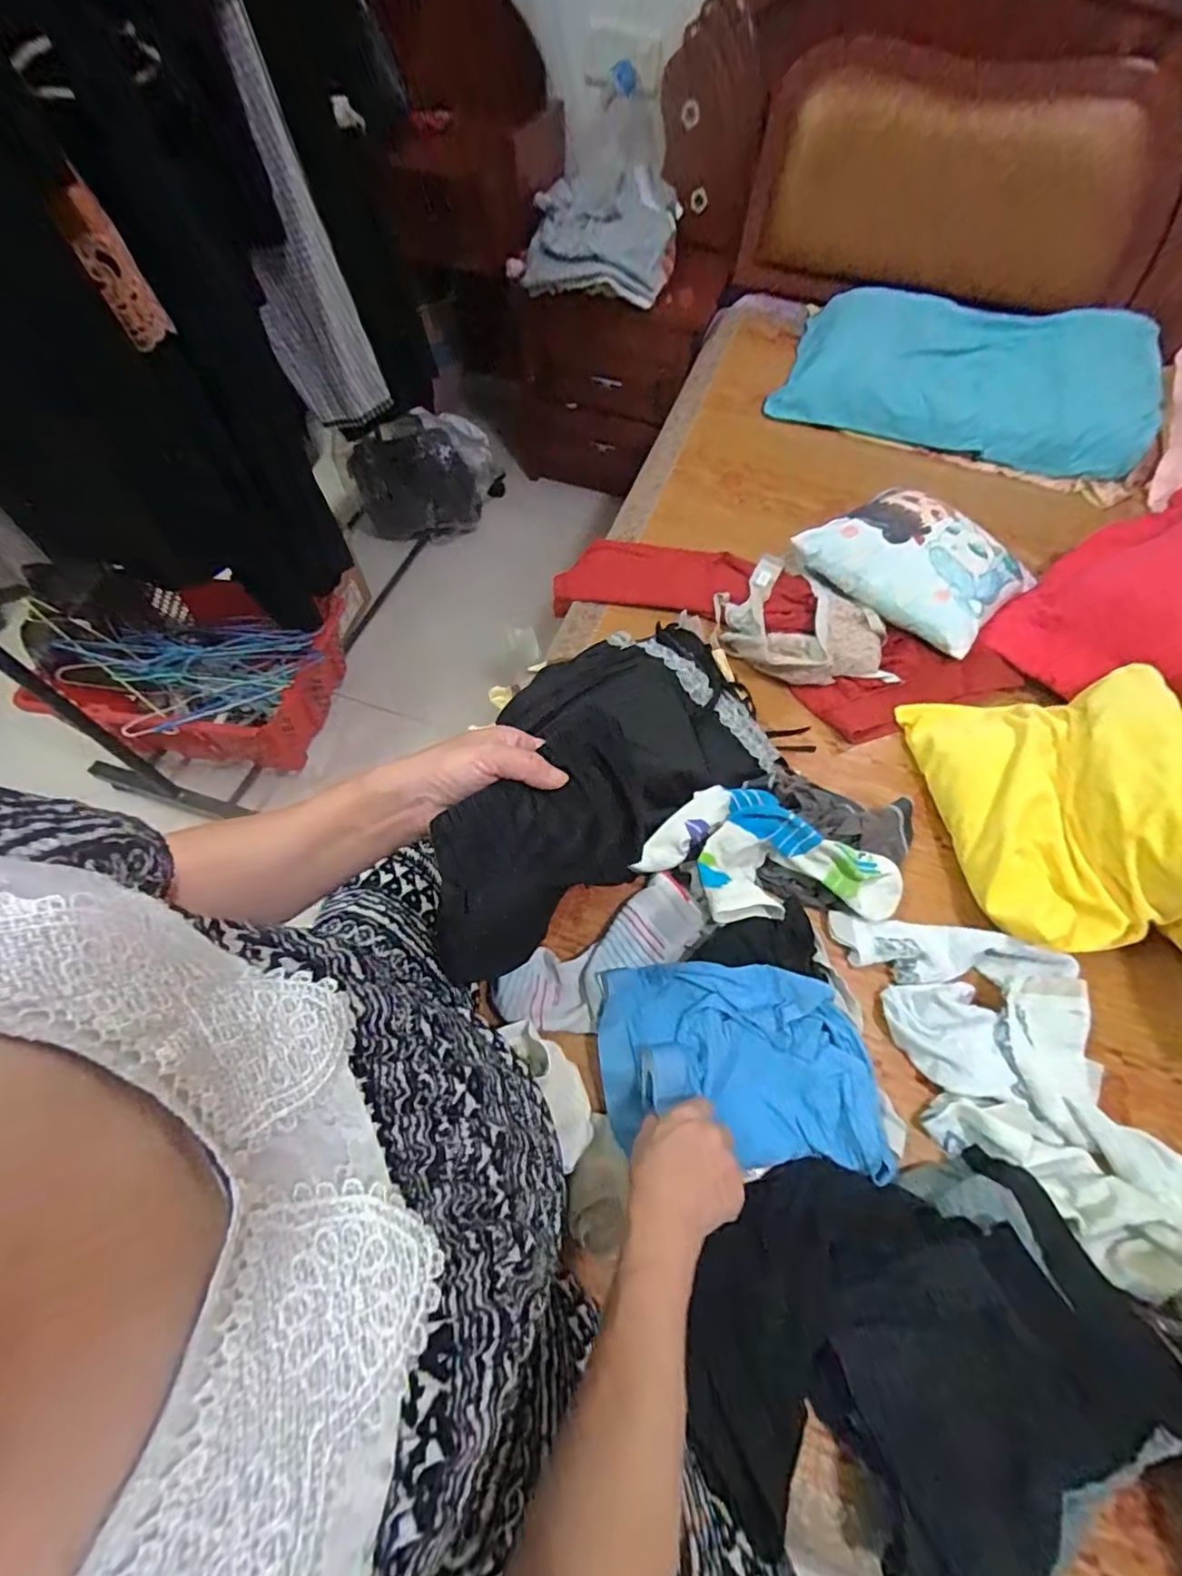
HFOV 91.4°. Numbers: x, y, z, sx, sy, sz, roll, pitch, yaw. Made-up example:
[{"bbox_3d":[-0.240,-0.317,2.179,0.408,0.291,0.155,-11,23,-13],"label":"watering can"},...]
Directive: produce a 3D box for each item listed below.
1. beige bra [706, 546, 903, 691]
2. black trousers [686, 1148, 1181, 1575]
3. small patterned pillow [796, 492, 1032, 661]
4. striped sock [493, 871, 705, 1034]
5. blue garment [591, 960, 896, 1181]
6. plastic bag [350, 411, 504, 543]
[{"bbox_3d":[0.309,-0.246,0.880,0.224,0.051,0.275,-19,62,-12],"label":"beige bra"},{"bbox_3d":[0.259,0.457,0.471,0.358,0.078,0.251,-2,60,-3],"label":"black trousers"},{"bbox_3d":[0.501,-0.351,0.887,0.222,0.080,0.283,-38,68,-21],"label":"small patterned pillow"},{"bbox_3d":[0.013,0.191,0.629,0.234,0.036,0.093,-28,65,-17],"label":"striped sock"},{"bbox_3d":[0.145,0.267,0.566,0.266,0.057,0.173,3,60,0],"label":"blue garment"},{"bbox_3d":[-0.435,-0.836,1.545,0.388,0.265,0.221,-10,61,-7],"label":"plastic bag"}]

